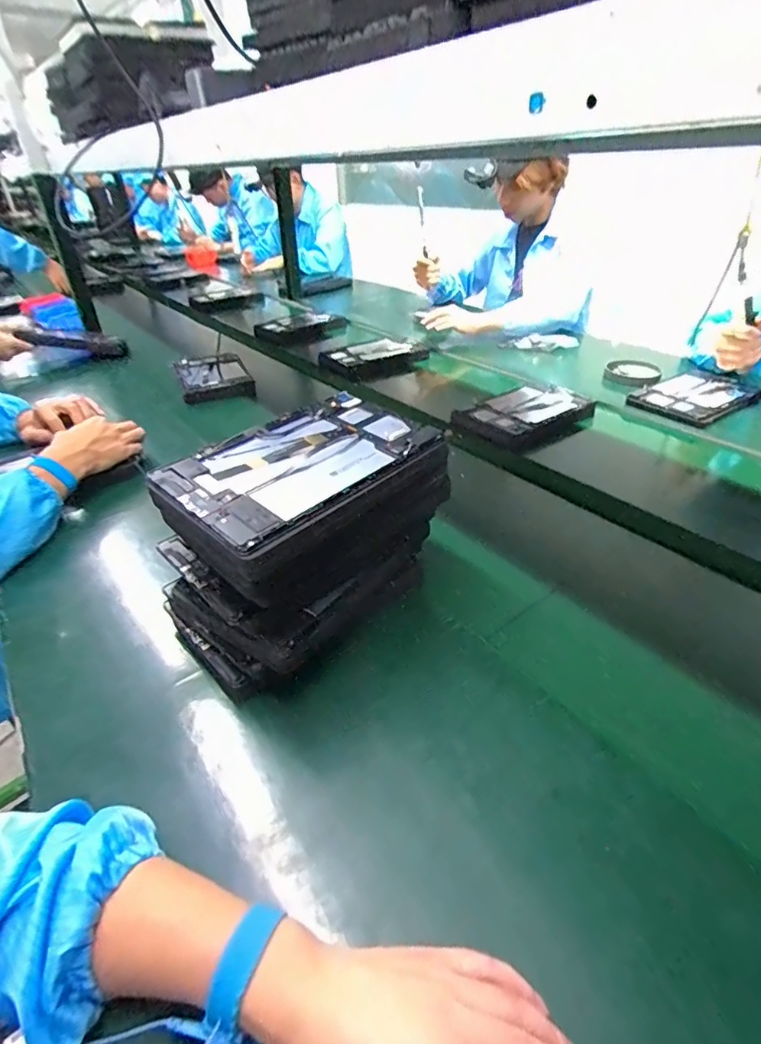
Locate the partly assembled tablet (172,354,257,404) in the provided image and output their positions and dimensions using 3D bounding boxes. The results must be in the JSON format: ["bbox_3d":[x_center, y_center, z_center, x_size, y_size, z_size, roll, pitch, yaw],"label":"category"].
[{"bbox_3d":[-0.408,-0.355,1.226,0.175,0.042,0.232,-15,37,-17],"label":"partly assembled tablet"}]

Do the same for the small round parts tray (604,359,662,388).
[{"bbox_3d":[0.564,-0.334,1.132,0.111,0.024,0.126,12,38,21],"label":"small round parts tray"}]

